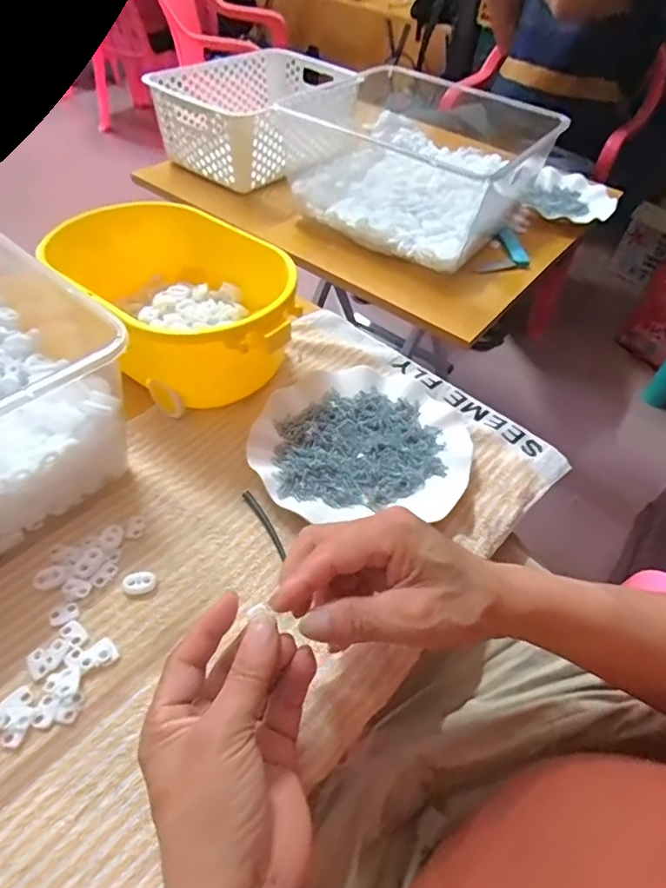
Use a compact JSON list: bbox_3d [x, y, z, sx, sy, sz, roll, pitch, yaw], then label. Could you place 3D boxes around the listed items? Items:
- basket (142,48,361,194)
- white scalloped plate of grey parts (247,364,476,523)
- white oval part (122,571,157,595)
[{"bbox_3d":[-0.115,-0.521,0.837,0.230,0.114,0.304,37,55,24],"label":"basket"},{"bbox_3d":[0.025,-0.003,0.462,0.186,0.025,0.159,-2,49,-8],"label":"white scalloped plate of grey parts"},{"bbox_3d":[-0.137,0.098,0.369,0.023,0.006,0.016,-8,50,-13],"label":"white oval part"}]

